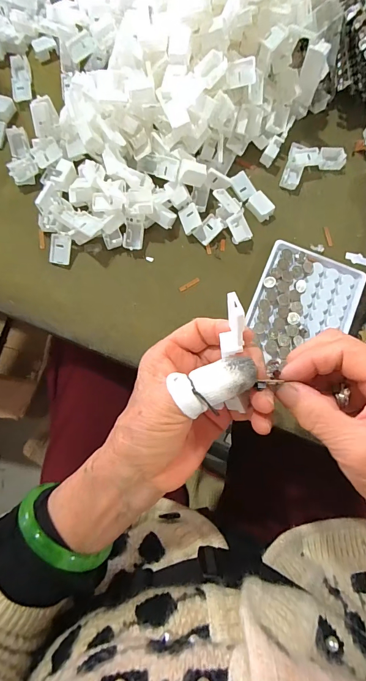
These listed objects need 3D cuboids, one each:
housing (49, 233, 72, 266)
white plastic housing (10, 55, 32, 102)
[{"bbox_3d":[-0.120,-0.089,0.340,0.022,0.006,0.028,11,97,7],"label":"housing"},{"bbox_3d":[-0.178,-0.289,0.382,0.018,0.011,0.056,-8,78,-3],"label":"white plastic housing"}]

